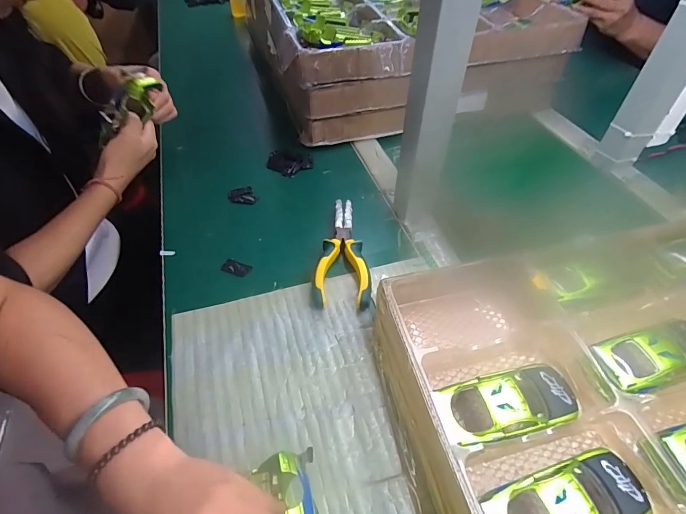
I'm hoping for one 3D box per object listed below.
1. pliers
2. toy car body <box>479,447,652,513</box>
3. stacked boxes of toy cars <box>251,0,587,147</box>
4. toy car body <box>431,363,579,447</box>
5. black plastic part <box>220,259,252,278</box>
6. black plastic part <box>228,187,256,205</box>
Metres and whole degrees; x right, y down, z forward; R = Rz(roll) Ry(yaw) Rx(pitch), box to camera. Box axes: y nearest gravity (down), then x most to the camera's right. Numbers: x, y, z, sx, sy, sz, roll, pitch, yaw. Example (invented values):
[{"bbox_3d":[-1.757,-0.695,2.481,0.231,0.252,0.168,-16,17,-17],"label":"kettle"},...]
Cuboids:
[{"bbox_3d":[0.002,-0.007,0.459,0.061,0.021,0.154,3,48,2],"label":"pliers"},{"bbox_3d":[0.160,0.179,0.275,0.122,0.034,0.048,-13,50,-12],"label":"toy car body"},{"bbox_3d":[0.071,-0.473,0.766,0.457,0.156,0.590,-11,49,-10],"label":"stacked boxes of toy cars"},{"bbox_3d":[0.137,0.124,0.322,0.121,0.035,0.053,-12,50,-11],"label":"toy car body"},{"bbox_3d":[-0.126,0.014,0.455,0.034,0.007,0.016,15,50,12],"label":"black plastic part"},{"bbox_3d":[-0.143,-0.085,0.541,0.034,0.005,0.038,-15,50,-13],"label":"black plastic part"}]

